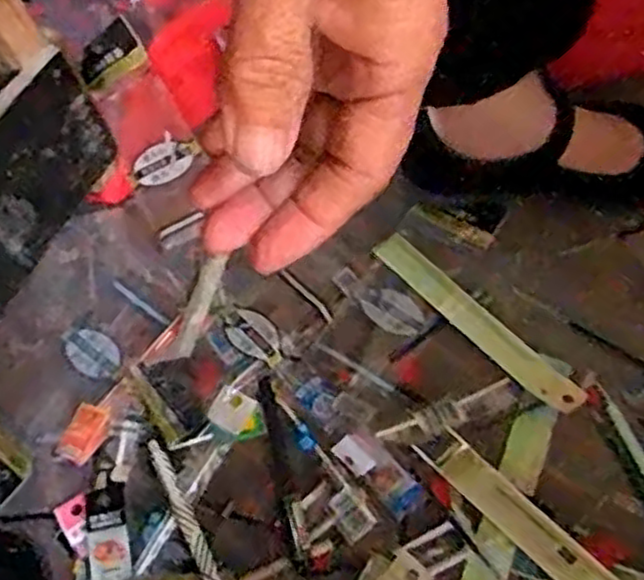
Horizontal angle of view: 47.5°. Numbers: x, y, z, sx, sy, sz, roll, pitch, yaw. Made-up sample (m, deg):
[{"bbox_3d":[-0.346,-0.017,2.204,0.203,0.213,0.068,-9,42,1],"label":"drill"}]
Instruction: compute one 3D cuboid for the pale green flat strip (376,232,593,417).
[{"bbox_3d":[0.106,0.021,0.513,0.026,0.006,0.174,-41,67,-15],"label":"pale green flat strip"}]

